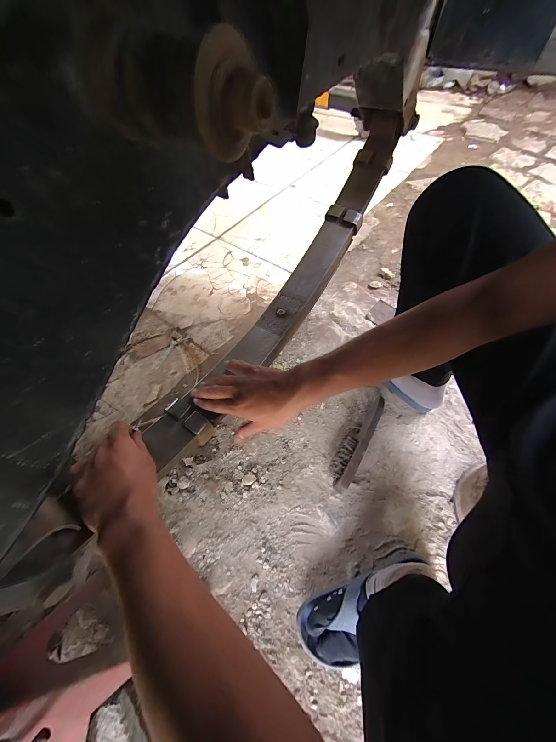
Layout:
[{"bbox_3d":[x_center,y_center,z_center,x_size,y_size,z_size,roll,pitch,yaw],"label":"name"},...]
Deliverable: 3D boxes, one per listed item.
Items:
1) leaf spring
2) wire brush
[{"bbox_3d":[0.024,-0.167,0.471,0.068,0.148,0.705,28,72,18],"label":"leaf spring"},{"bbox_3d":[0.179,0.147,0.611,0.050,0.044,0.241,28,66,18],"label":"wire brush"}]

